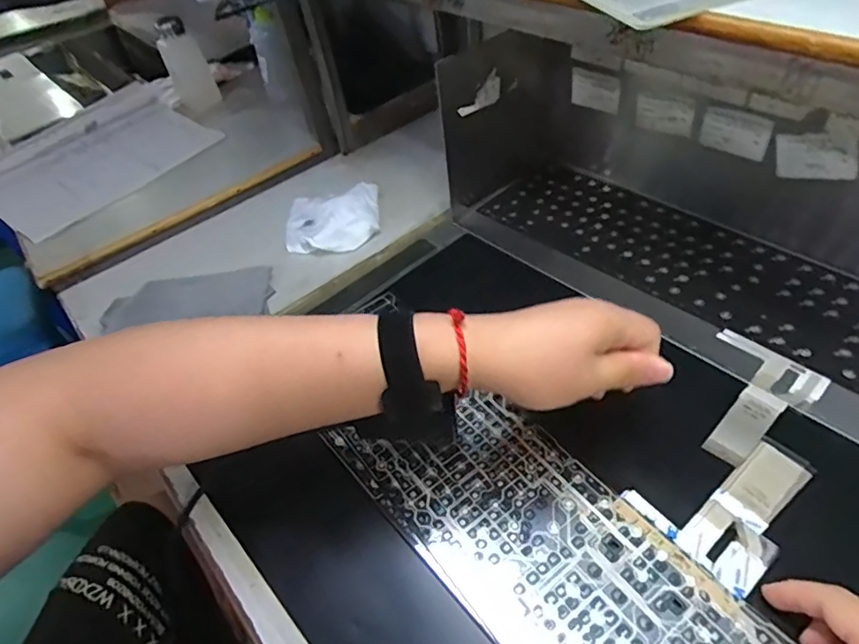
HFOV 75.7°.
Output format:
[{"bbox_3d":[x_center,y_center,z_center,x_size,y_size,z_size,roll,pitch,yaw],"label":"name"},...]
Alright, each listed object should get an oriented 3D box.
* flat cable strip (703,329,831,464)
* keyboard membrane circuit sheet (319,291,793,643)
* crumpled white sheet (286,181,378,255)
[{"bbox_3d":[0.235,0.057,0.412,0.078,0.004,0.112,32,57,32],"label":"flat cable strip"},{"bbox_3d":[0.071,0.144,0.354,0.126,0.005,0.324,-31,49,-22],"label":"keyboard membrane circuit sheet"},{"bbox_3d":[-0.108,-0.115,0.611,0.099,0.024,0.099,-7,46,1],"label":"crumpled white sheet"}]

